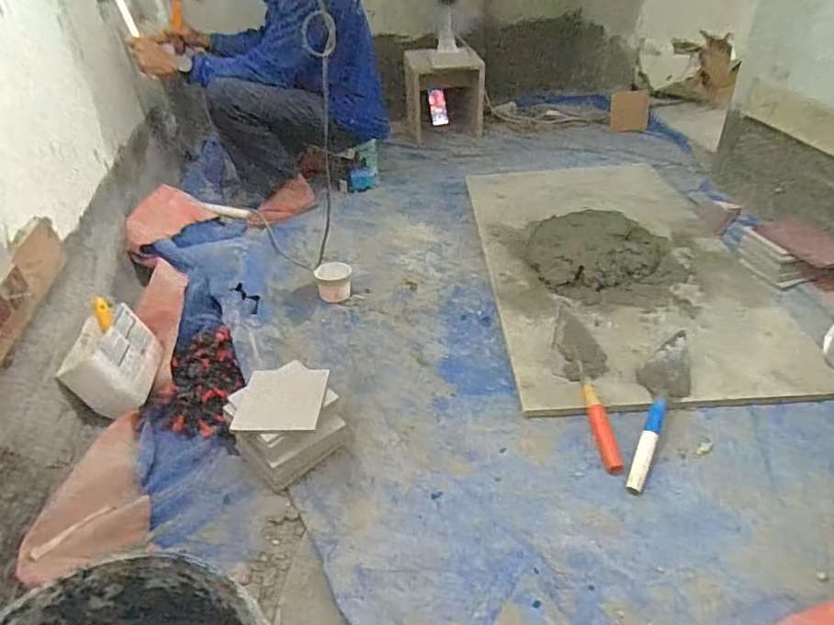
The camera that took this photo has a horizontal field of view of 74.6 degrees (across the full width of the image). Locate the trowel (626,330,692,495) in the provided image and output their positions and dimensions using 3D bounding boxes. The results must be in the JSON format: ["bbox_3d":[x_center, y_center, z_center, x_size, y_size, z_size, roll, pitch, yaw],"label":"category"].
[{"bbox_3d":[0.451,0.170,1.039,0.096,0.066,0.358,18,44,27],"label":"trowel"}]

